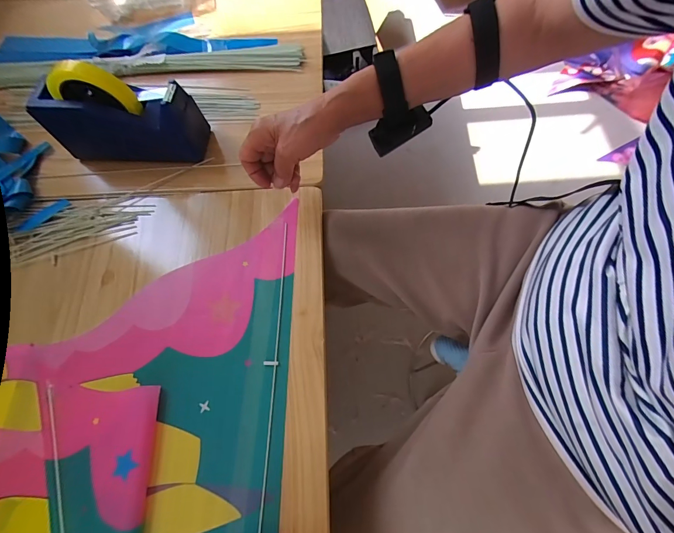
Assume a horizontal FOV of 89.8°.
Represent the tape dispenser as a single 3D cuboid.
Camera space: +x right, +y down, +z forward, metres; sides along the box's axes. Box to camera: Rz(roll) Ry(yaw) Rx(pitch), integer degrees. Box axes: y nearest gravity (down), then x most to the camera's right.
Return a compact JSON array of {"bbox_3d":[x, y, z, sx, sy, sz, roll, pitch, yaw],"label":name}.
[{"bbox_3d":[-0.302,-0.213,0.471,0.200,0.131,0.071,4,68,3],"label":"tape dispenser"}]

